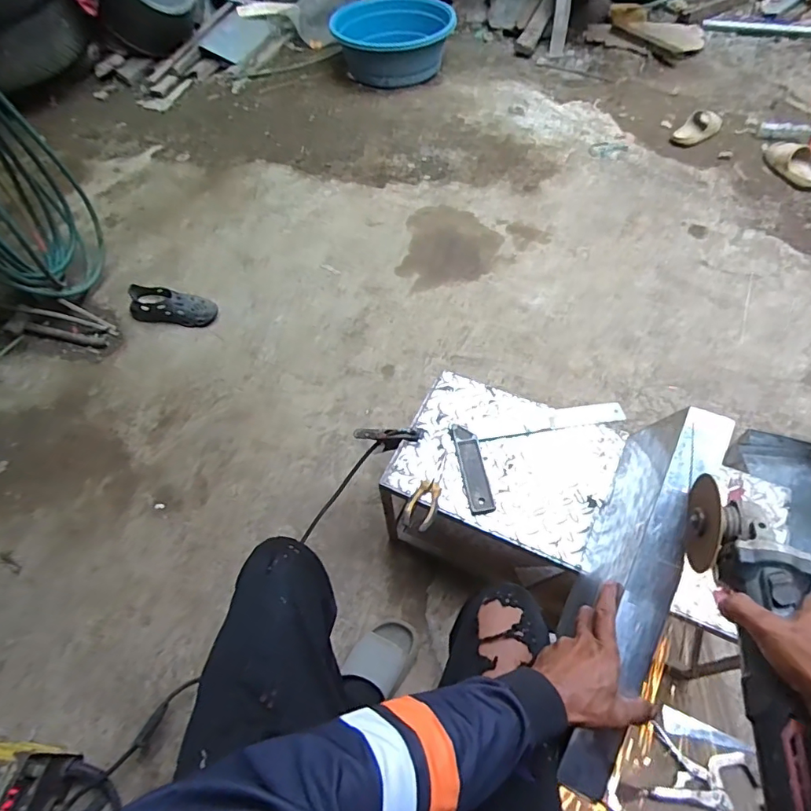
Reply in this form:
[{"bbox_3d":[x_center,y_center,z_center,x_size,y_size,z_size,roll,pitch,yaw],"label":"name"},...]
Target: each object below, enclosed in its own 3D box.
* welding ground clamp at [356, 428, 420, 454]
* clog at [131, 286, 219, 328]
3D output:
[{"bbox_3d":[-0.037,0.070,0.985,0.139,0.090,0.026,12,57,10],"label":"welding ground clamp"},{"bbox_3d":[-0.707,-0.303,1.463,0.247,0.088,0.100,5,55,-18],"label":"clog"}]

